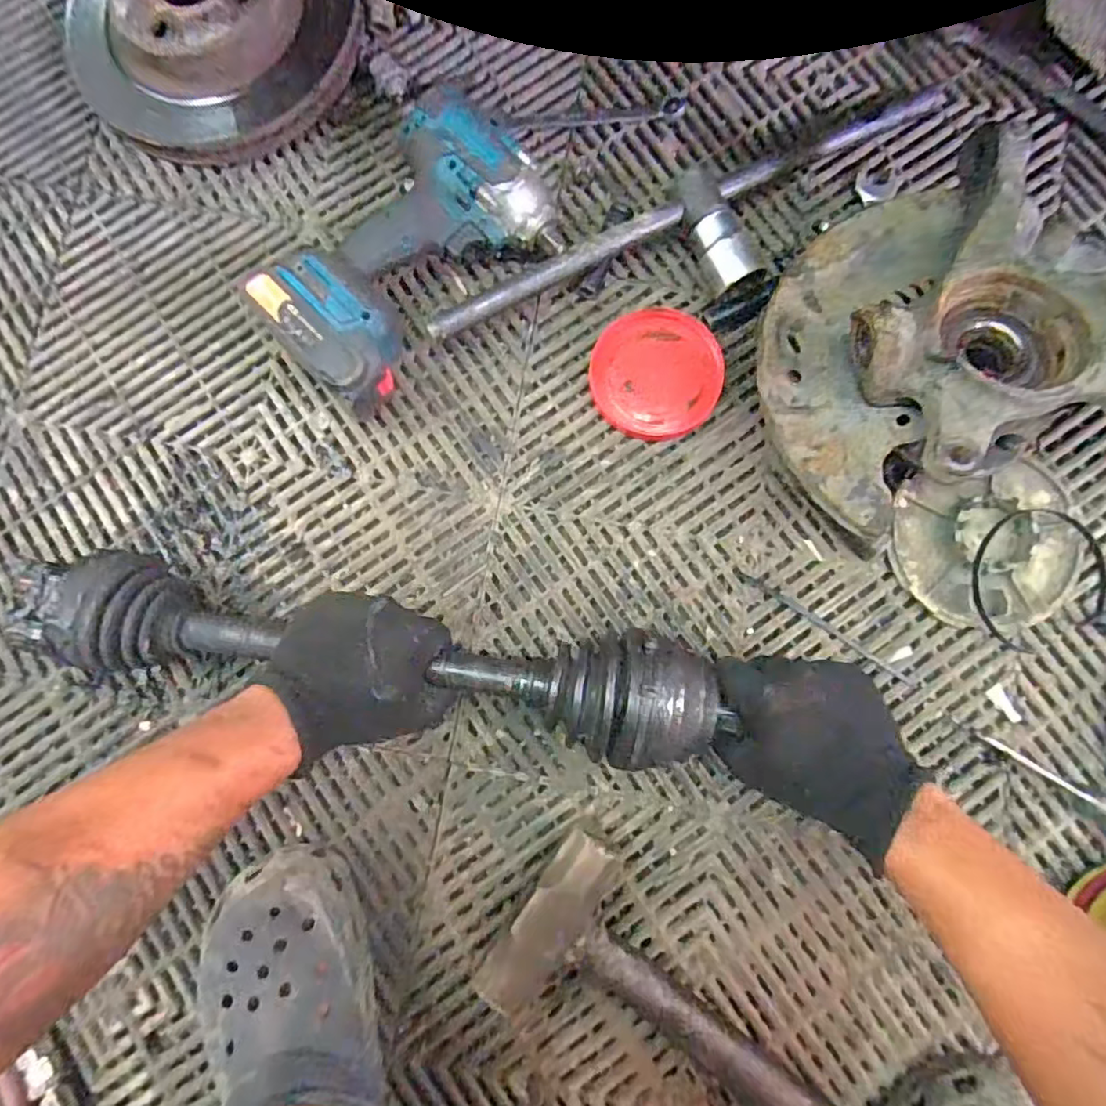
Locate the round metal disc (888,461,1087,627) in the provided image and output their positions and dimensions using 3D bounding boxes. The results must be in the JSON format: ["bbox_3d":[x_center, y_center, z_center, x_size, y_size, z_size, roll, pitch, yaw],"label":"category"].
[{"bbox_3d":[0.329,-0.005,0.475,0.132,0.027,0.117,-7,83,0],"label":"round metal disc"}]

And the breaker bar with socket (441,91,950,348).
[{"bbox_3d":[0.118,-0.244,0.492,0.443,0.041,0.093,-29,82,-2],"label":"breaker bar with socket"}]

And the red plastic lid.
[{"bbox_3d":[0.082,-0.142,0.501,0.101,0.022,0.098,0,83,1],"label":"red plastic lid"}]

